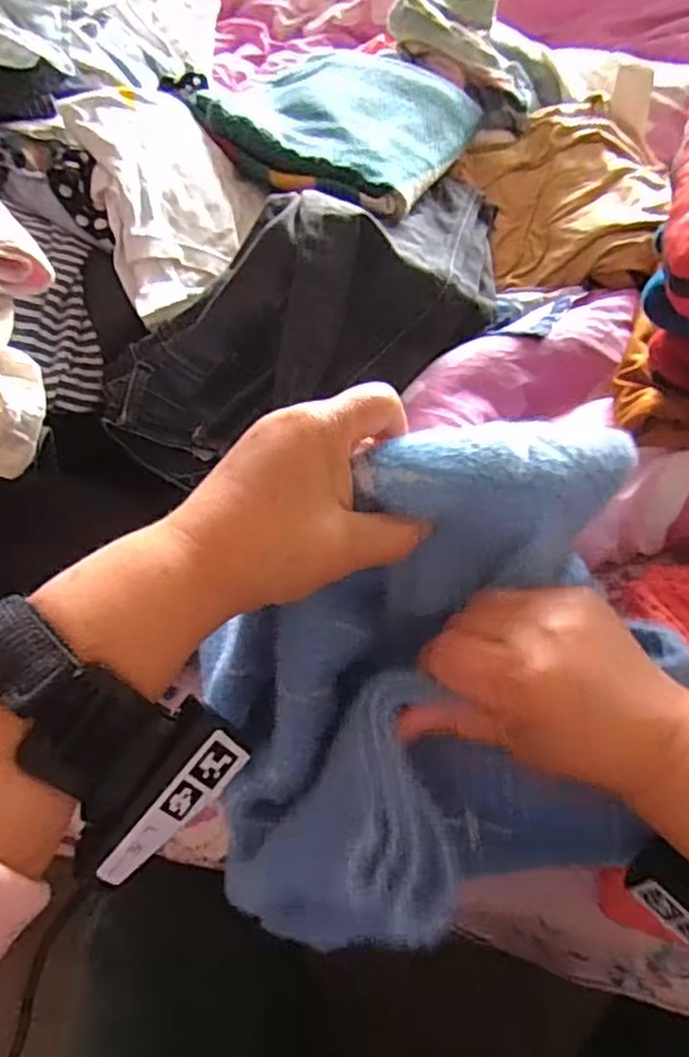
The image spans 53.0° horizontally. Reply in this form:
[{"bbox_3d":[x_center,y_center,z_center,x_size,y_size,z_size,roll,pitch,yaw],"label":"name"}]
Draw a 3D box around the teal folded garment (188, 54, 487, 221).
[{"bbox_3d":[-0.001,-0.395,0.657,0.220,0.046,0.252,21,56,17],"label":"teal folded garment"}]

